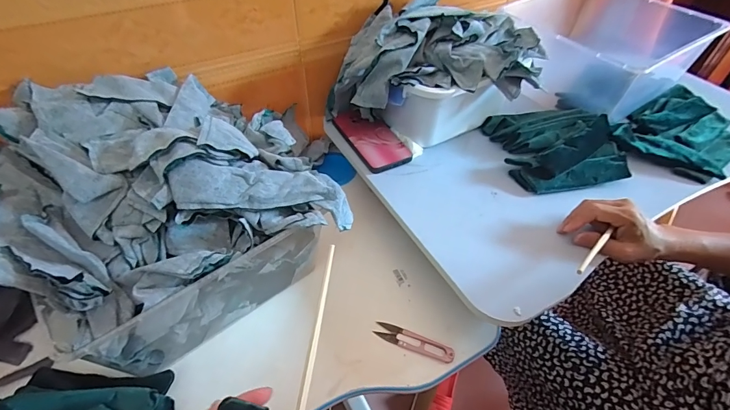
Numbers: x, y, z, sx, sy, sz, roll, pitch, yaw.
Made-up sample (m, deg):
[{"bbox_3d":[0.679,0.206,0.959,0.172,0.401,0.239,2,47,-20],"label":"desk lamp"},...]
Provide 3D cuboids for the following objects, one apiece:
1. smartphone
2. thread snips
[{"bbox_3d":[0.012,-0.113,0.622,0.080,0.010,0.147,-22,52,-20],"label":"smartphone"},{"bbox_3d":[0.061,0.169,0.463,0.098,0.008,0.021,17,50,13],"label":"thread snips"}]

